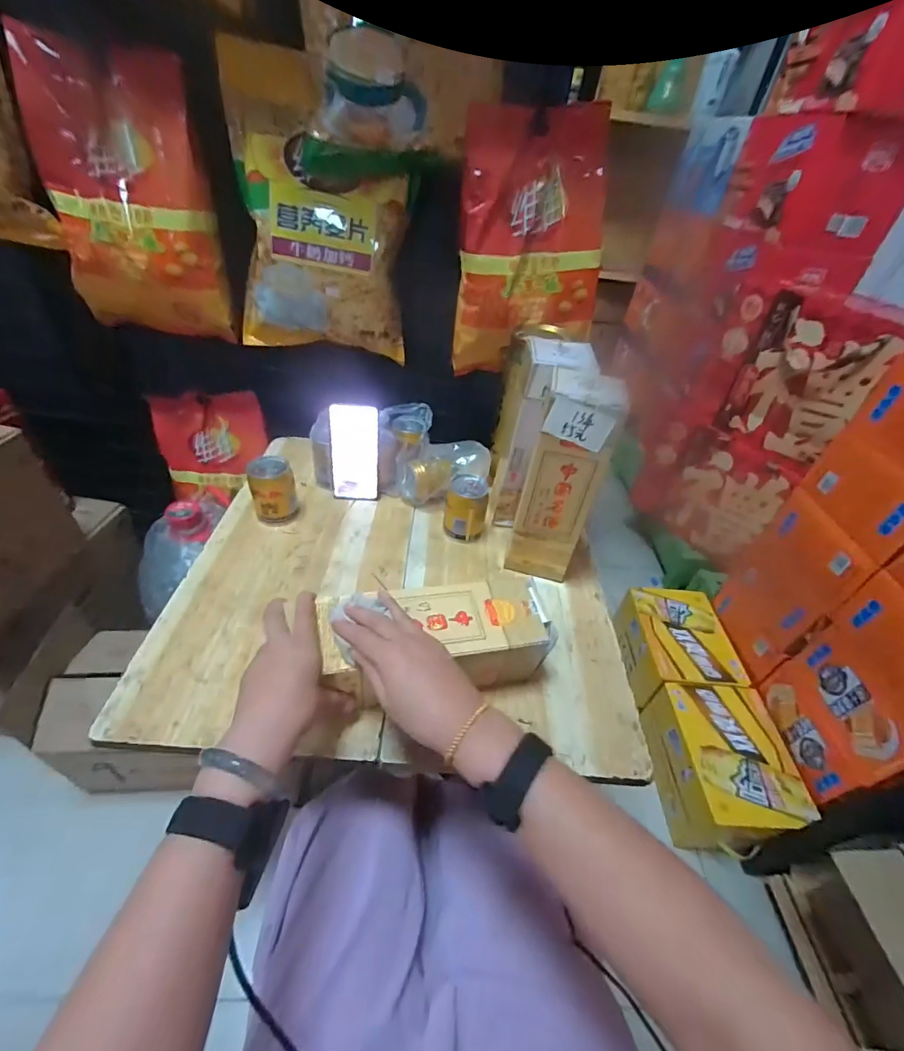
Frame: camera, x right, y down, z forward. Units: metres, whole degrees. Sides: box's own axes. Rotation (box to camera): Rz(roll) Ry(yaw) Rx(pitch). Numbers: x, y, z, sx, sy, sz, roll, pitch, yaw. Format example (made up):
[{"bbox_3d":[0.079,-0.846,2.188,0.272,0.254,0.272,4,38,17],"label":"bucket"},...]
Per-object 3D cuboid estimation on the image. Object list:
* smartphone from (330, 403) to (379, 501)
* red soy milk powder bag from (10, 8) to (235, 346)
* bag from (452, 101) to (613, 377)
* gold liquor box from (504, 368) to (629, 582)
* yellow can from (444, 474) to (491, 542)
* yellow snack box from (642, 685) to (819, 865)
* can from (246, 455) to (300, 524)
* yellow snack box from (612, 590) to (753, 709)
[{"bbox_3d":[-0.156,-0.113,0.716,0.073,0.162,0.008,2,34,-9],"label":"smartphone"},{"bbox_3d":[-0.477,-0.466,0.660,0.228,0.329,0.070,9,41,2],"label":"red soy milk powder bag"},{"bbox_3d":[0.121,-0.424,0.694,0.236,0.341,0.057,-8,31,-9],"label":"bag"},{"bbox_3d":[0.146,-0.057,0.606,0.090,0.284,0.098,13,42,7],"label":"gold liquor box"},{"bbox_3d":[0.023,-0.026,0.695,0.062,0.092,0.059,4,41,-4],"label":"yellow can"},{"bbox_3d":[0.565,0.503,0.934,0.210,0.184,0.281,3,42,-4],"label":"yellow snack box"},{"bbox_3d":[-0.271,-0.051,0.678,0.064,0.091,0.061,-11,44,-19],"label":"can"},{"bbox_3d":[0.564,0.294,1.141,0.220,0.121,0.304,5,41,-2],"label":"yellow snack box"}]

